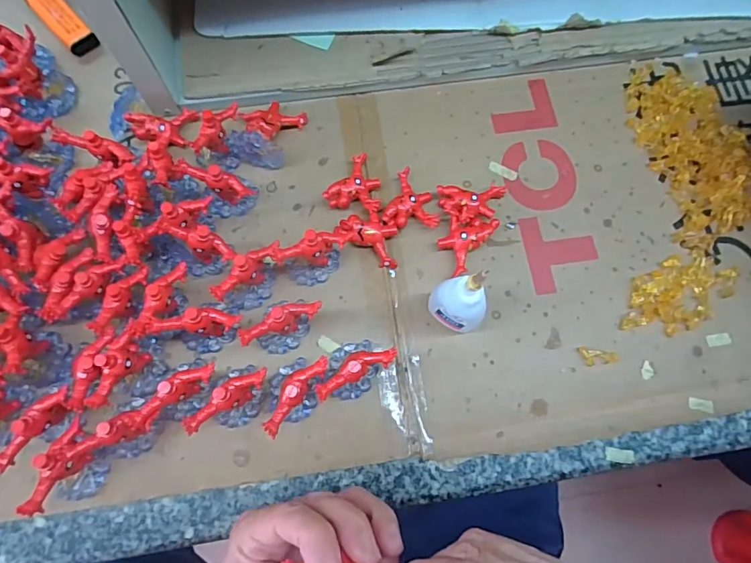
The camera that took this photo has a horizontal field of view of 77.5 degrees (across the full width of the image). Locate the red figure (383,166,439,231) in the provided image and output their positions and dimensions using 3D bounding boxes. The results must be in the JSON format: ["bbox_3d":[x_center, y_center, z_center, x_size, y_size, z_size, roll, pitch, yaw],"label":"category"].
[{"bbox_3d":[0.029,-0.057,0.333,0.037,0.014,0.046,16,74,4],"label":"red figure"}]

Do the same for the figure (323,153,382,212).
[{"bbox_3d":[-0.014,-0.072,0.338,0.039,0.016,0.045,8,74,2],"label":"figure"}]

